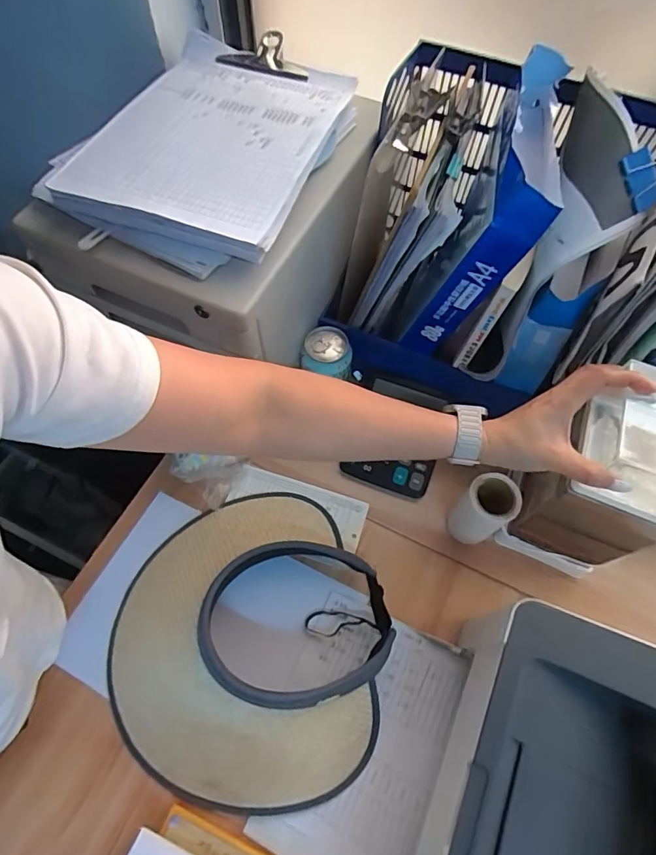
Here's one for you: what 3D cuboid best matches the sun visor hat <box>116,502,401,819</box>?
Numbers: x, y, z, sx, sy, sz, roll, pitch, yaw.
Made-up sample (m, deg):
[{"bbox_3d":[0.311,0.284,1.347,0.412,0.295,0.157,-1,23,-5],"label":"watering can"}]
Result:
[{"bbox_3d":[-0.085,0.204,0.479,0.297,0.106,0.315,11,63,5],"label":"sun visor hat"}]

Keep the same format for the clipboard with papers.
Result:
[{"bbox_3d":[-0.119,-0.306,0.497,0.241,0.044,0.325,21,64,10],"label":"clipboard with papers"}]

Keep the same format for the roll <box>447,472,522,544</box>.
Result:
[{"bbox_3d":[0.179,0.098,0.544,0.053,0.113,0.054,0,63,-1],"label":"roll"}]

